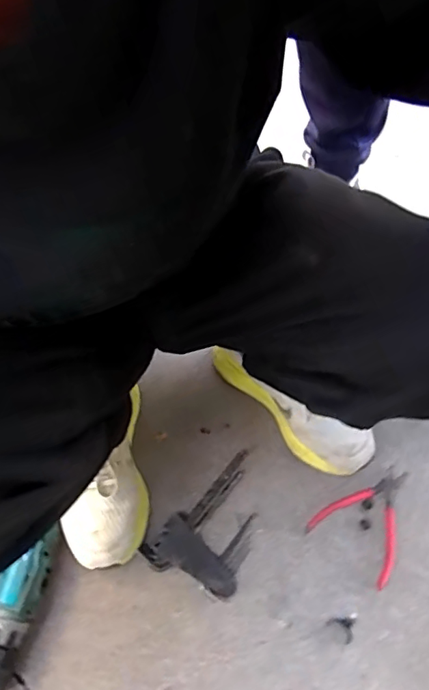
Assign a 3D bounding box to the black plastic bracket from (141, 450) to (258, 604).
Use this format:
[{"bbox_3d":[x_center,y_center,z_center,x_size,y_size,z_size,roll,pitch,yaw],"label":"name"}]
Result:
[{"bbox_3d":[0.010,0.229,0.624,0.173,0.017,0.108,-40,62,-22],"label":"black plastic bracket"}]

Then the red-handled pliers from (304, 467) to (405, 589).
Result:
[{"bbox_3d":[0.198,0.209,0.640,0.107,0.015,0.143,32,62,22],"label":"red-handled pliers"}]

